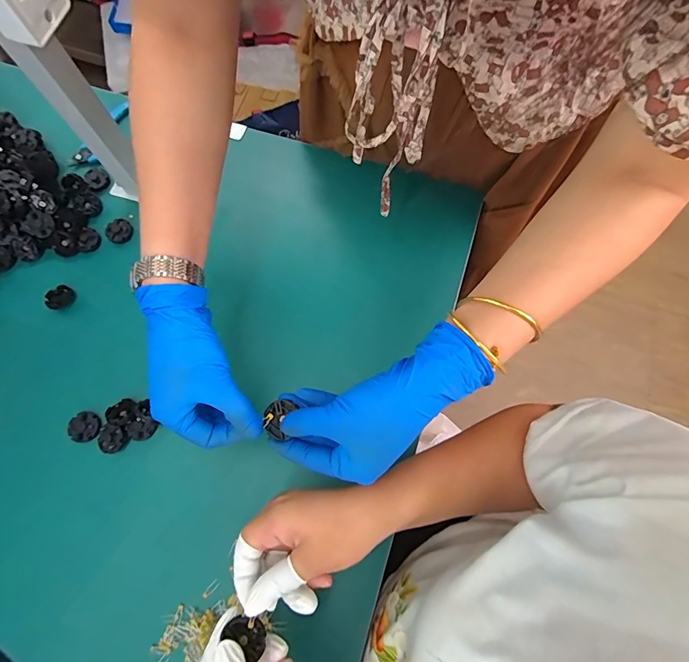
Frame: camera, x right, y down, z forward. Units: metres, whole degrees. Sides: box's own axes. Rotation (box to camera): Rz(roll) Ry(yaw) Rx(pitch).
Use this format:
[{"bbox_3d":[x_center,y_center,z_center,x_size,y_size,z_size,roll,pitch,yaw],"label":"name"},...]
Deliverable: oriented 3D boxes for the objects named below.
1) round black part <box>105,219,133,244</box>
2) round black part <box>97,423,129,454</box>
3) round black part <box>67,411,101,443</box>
[{"bbox_3d":[-0.284,-0.127,0.518,0.030,0.009,0.031,-1,70,2],"label":"round black part"},{"bbox_3d":[-0.247,0.115,0.437,0.032,0.011,0.028,9,70,5],"label":"round black part"},{"bbox_3d":[-0.282,0.103,0.446,0.030,0.011,0.032,-1,70,2],"label":"round black part"}]

